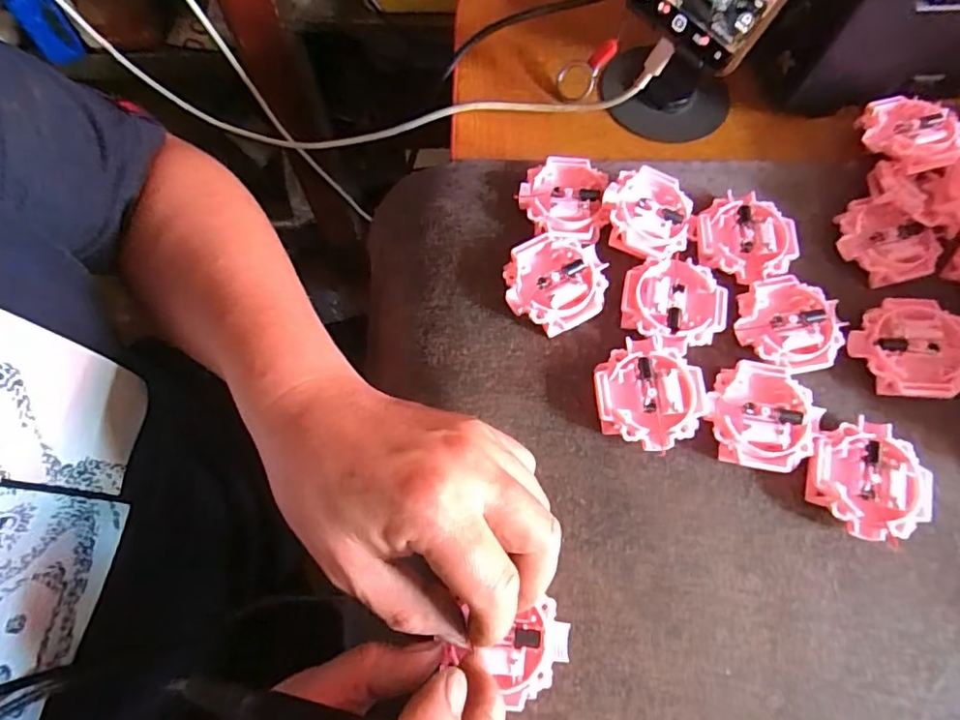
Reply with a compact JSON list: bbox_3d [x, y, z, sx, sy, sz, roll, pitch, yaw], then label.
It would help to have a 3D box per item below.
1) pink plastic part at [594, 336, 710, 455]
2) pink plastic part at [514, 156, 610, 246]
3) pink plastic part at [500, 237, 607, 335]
[{"bbox_3d":[0.084,0.016,0.277,0.053,0.016,0.055,-1,69,-3],"label":"pink plastic part"},{"bbox_3d":[0.046,-0.089,0.315,0.048,0.016,0.053,3,68,-1],"label":"pink plastic part"},{"bbox_3d":[0.040,-0.040,0.298,0.053,0.015,0.050,1,68,-2],"label":"pink plastic part"}]

